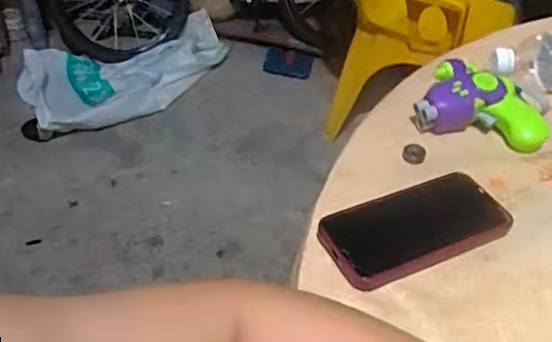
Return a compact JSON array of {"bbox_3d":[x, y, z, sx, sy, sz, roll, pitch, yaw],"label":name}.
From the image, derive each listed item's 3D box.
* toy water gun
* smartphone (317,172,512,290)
[{"bbox_3d":[0.218,-0.073,0.603,0.129,0.047,0.085,15,44,15],"label":"toy water gun"},{"bbox_3d":[0.120,0.050,0.503,0.163,0.019,0.079,-18,45,-19],"label":"smartphone"}]

